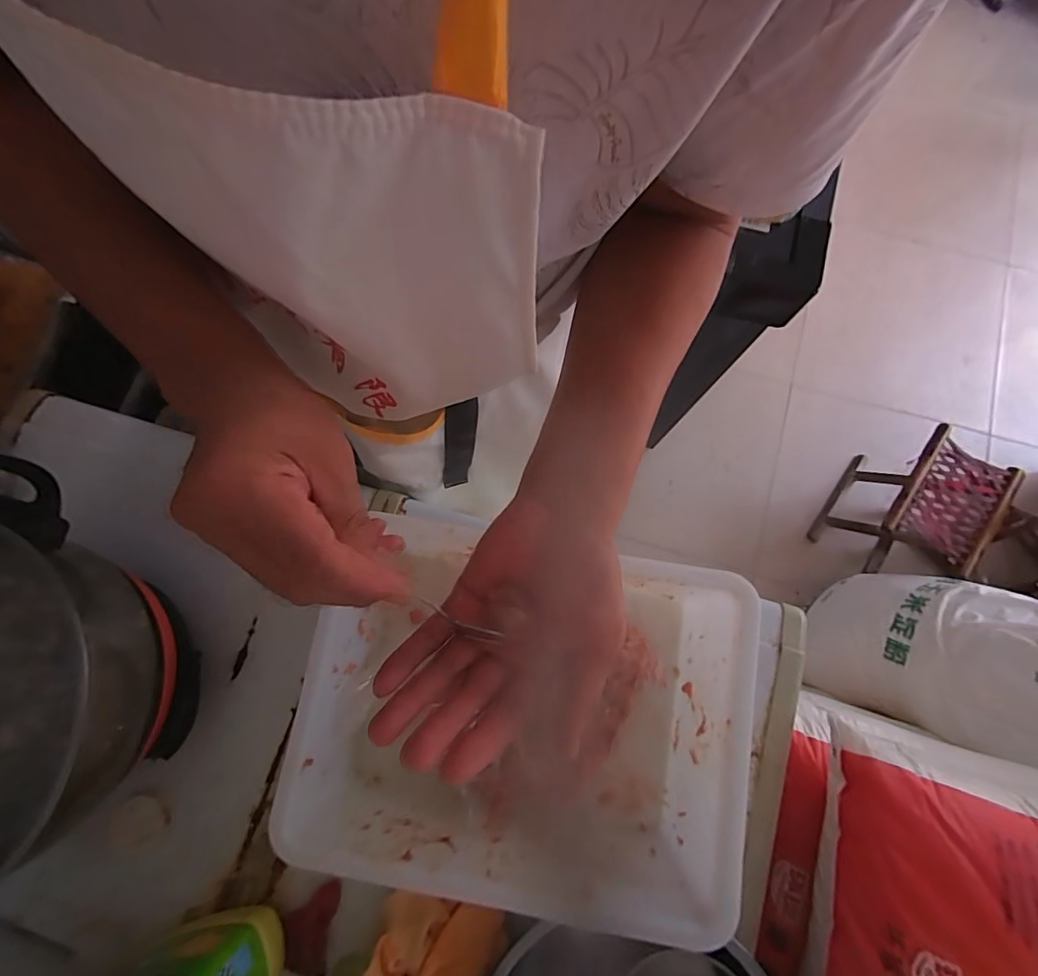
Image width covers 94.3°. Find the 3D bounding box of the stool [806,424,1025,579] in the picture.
[{"bbox_3d":[1.000,0.058,1.258,0.214,0.332,0.271,37,80,7],"label":"stool"}]

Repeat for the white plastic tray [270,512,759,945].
[{"bbox_3d":[0.002,0.196,0.455,0.362,0.138,0.274,11,78,2],"label":"white plastic tray"}]

